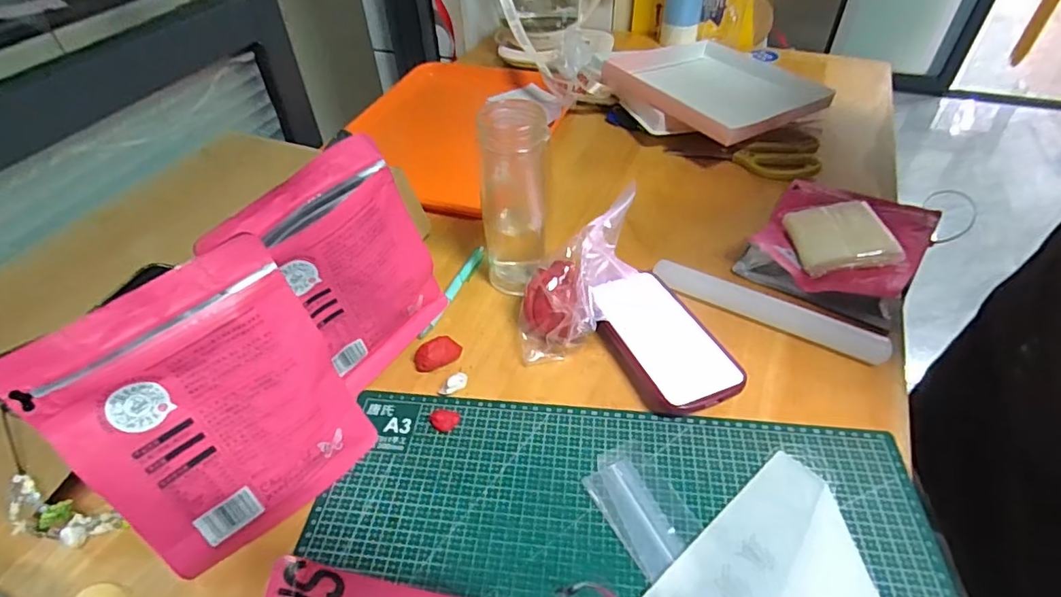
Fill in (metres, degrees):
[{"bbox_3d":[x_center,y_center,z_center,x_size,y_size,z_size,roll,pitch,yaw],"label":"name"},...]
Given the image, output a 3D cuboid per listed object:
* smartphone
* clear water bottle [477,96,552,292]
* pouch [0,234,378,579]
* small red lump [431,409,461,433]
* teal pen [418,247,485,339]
[{"bbox_3d":[0.118,0.038,0.503,0.083,0.024,0.159,-16,46,-14],"label":"smartphone"},{"bbox_3d":[-0.015,-0.094,0.530,0.061,0.178,0.061,-4,45,-1],"label":"clear water bottle"},{"bbox_3d":[-0.206,0.077,0.368,0.077,0.176,0.154,32,54,29],"label":"pouch"},{"bbox_3d":[-0.072,0.103,0.457,0.023,0.011,0.018,6,45,8],"label":"small red lump"},{"bbox_3d":[-0.080,-0.010,0.574,0.013,0.009,0.139,15,47,16],"label":"teal pen"}]

